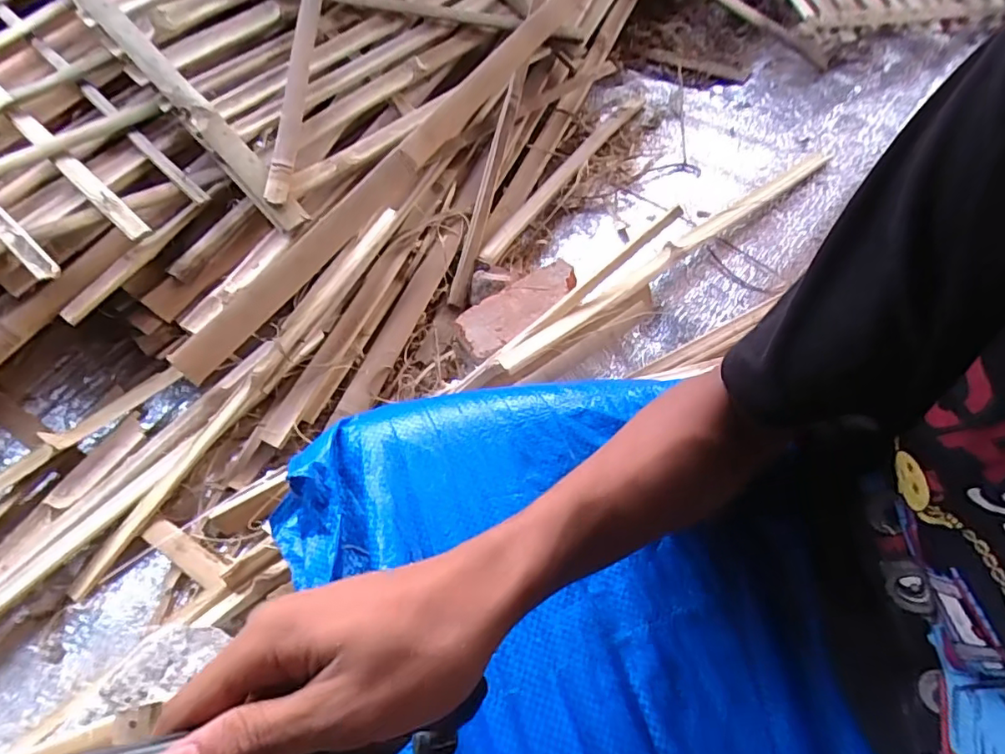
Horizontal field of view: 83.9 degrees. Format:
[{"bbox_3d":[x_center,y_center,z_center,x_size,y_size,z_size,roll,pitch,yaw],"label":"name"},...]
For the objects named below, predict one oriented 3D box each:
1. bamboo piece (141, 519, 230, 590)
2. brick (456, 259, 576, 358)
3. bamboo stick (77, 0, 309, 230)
[{"bbox_3d":[-0.323,0.181,0.571,0.111,0.010,0.026,27,65,16],"label":"bamboo piece"},{"bbox_3d":[0.021,-0.076,0.657,0.150,0.046,0.073,-29,64,-13],"label":"brick"},{"bbox_3d":[-0.379,-0.334,0.645,0.033,0.023,0.444,-41,84,-18],"label":"bamboo stick"}]

